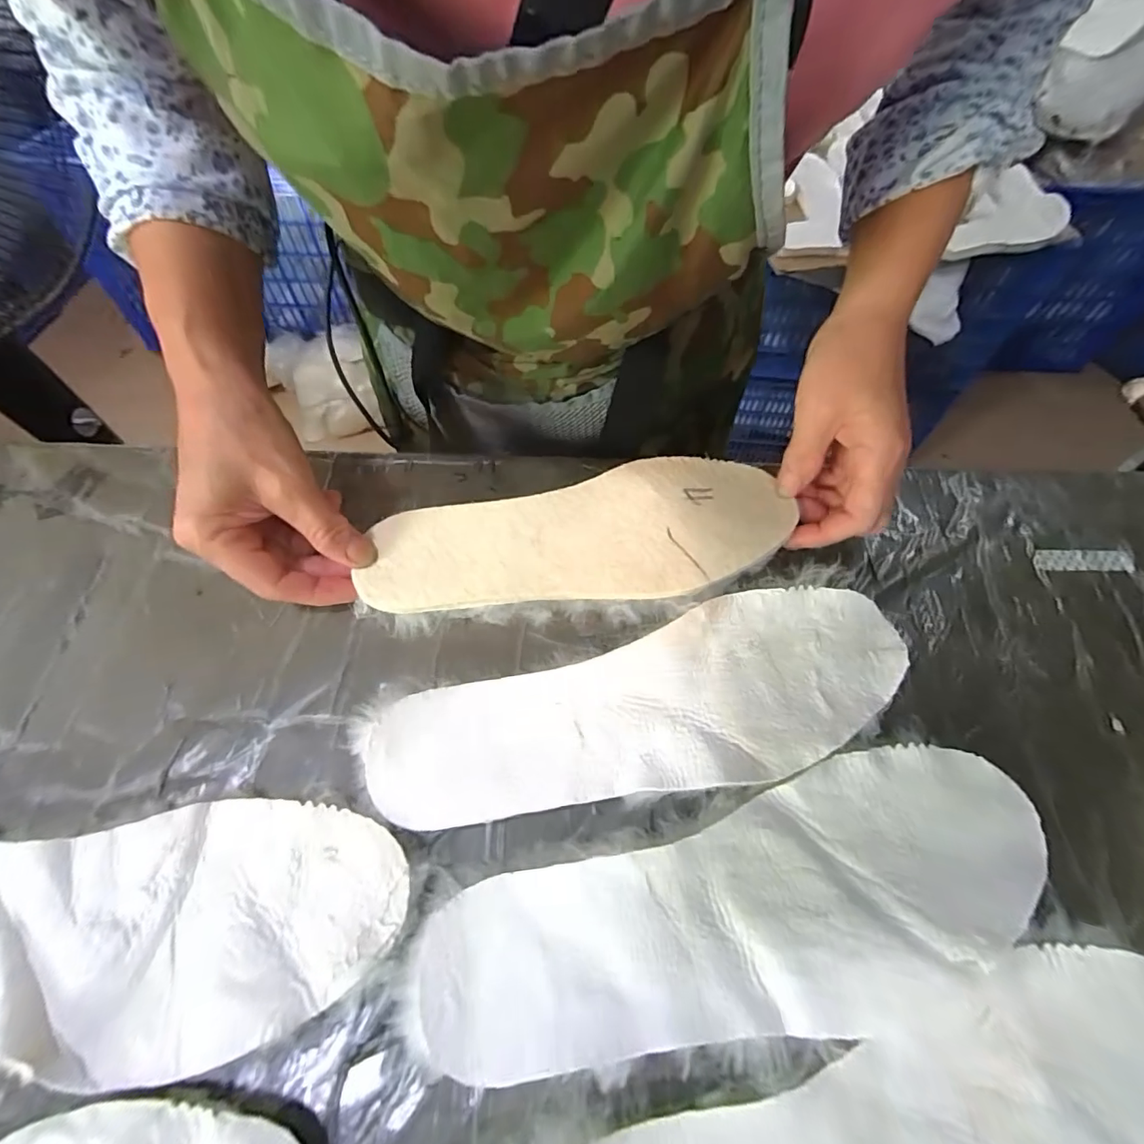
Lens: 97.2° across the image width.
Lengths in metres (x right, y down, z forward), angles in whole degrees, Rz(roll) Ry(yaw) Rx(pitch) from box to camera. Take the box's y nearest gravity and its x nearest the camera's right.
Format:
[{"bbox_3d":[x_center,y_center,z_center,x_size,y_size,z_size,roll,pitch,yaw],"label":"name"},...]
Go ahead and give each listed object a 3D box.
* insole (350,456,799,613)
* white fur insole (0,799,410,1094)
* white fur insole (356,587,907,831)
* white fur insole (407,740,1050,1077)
[{"bbox_3d":[0.007,-0.020,0.287,0.238,0.012,0.088,-9,57,-5],"label":"insole"},{"bbox_3d":[-0.192,0.141,0.193,0.245,0.006,0.084,-5,57,-3],"label":"white fur insole"},{"bbox_3d":[0.037,0.064,0.239,0.257,0.015,0.080,-12,57,-9],"label":"white fur insole"},{"bbox_3d":[0.072,0.135,0.198,0.254,0.009,0.080,-15,57,-11],"label":"white fur insole"}]

